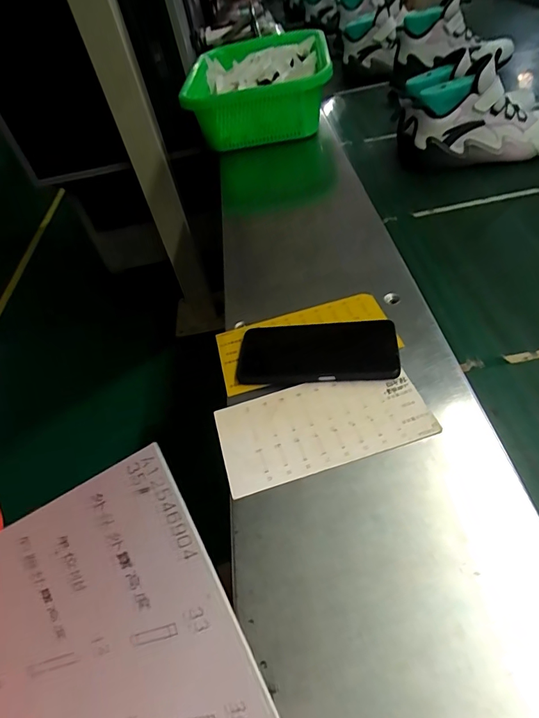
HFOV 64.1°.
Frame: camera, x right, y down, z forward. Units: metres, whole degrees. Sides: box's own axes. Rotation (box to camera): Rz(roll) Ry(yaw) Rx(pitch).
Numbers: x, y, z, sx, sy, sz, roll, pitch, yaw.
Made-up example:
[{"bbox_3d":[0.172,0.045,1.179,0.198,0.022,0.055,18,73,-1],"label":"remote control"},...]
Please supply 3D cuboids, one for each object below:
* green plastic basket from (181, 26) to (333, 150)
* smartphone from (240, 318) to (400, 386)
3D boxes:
[{"bbox_3d":[-0.015,-0.595,0.977,0.299,0.142,0.393,-5,47,9],"label":"green plastic basket"},{"bbox_3d":[0.050,-0.008,0.464,0.167,0.008,0.080,-5,52,13],"label":"smartphone"}]

